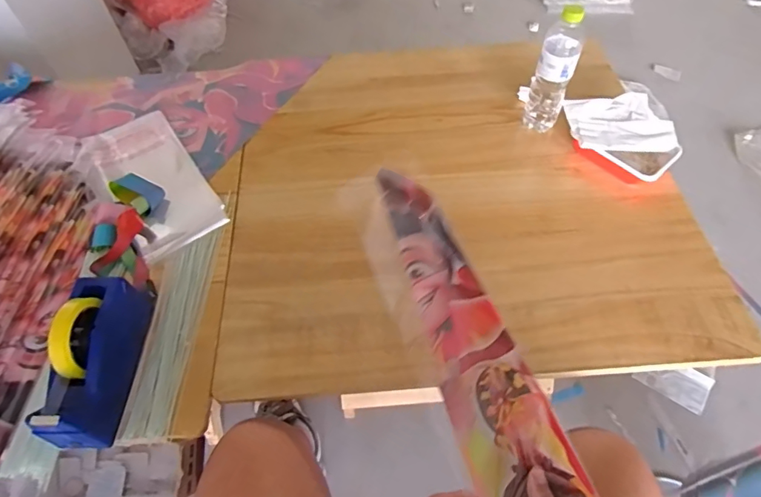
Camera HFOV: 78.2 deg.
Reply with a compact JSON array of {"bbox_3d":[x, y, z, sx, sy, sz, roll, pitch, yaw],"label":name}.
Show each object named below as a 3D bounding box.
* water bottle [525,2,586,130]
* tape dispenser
[{"bbox_3d":[0.315,-0.315,0.857,0.065,0.234,0.063,17,58,14],"label":"water bottle"},{"bbox_3d":[-0.383,0.136,0.621,0.067,0.124,0.226,0,56,3],"label":"tape dispenser"}]

